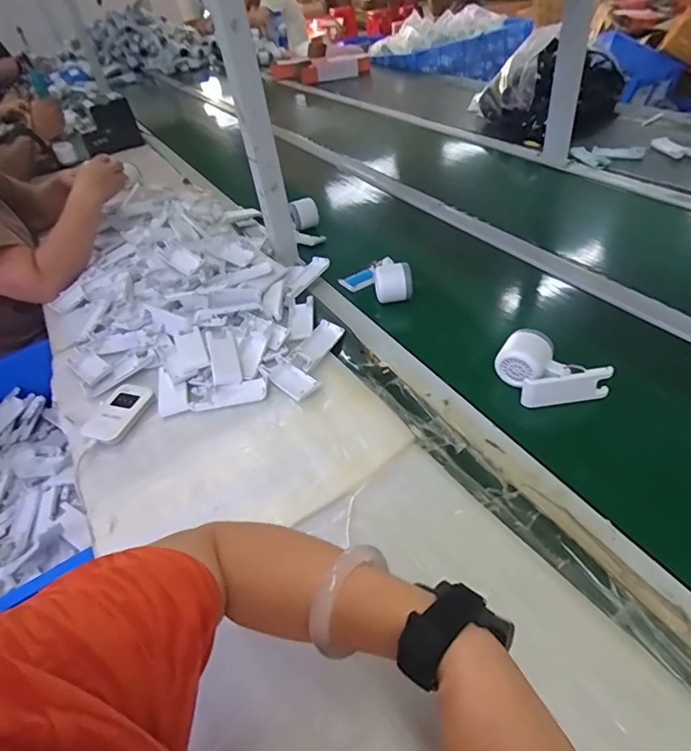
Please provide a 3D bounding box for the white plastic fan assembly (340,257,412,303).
[{"bbox_3d":[0.053,-0.163,0.790,0.072,0.060,0.126,-29,45,-23],"label":"white plastic fan assembly"}]

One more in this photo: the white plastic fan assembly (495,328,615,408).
[{"bbox_3d":[0.246,-0.003,0.585,0.080,0.044,0.114,-33,47,-25],"label":"white plastic fan assembly"}]

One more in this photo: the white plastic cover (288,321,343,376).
[{"bbox_3d":[-0.043,-0.042,0.682,0.039,0.010,0.101,16,48,25],"label":"white plastic cover"}]

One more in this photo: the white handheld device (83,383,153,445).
[{"bbox_3d":[-0.304,0.050,0.638,0.069,0.013,0.094,10,45,20],"label":"white handheld device"}]

